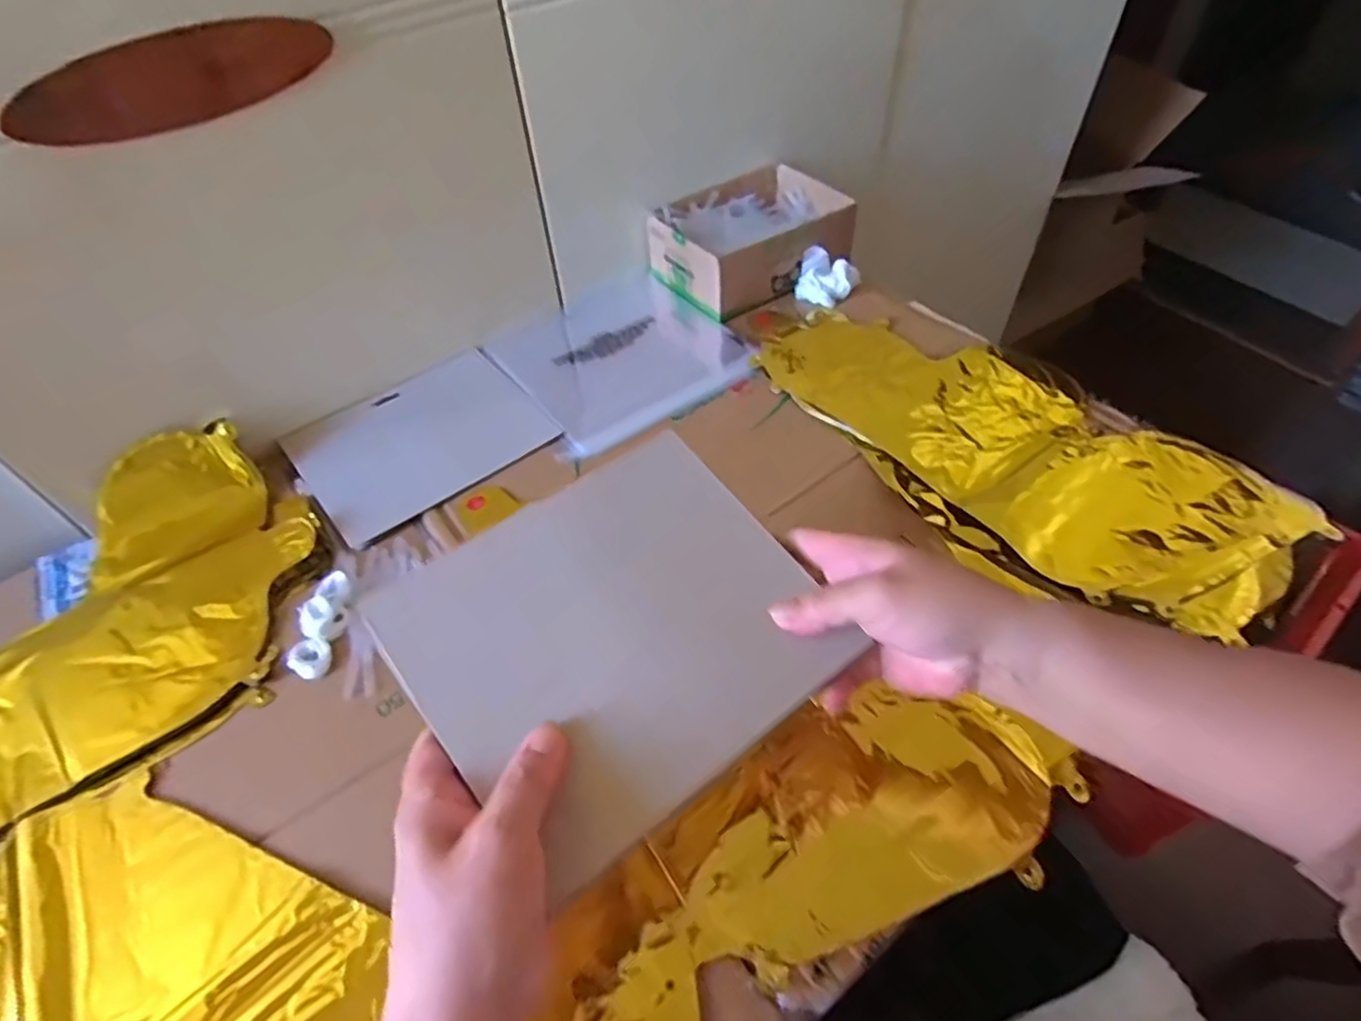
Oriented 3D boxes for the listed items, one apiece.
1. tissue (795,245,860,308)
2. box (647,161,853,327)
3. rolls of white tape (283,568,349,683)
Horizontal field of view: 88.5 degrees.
[{"bbox_3d":[0.150,-0.240,0.709,0.054,0.036,0.052,29,57,24],"label":"tissue"},{"bbox_3d":[0.078,-0.292,0.747,0.187,0.064,0.147,-31,55,-21],"label":"box"},{"bbox_3d":[-0.247,0.077,0.480,0.033,0.010,0.080,-4,51,-2],"label":"rolls of white tape"}]

